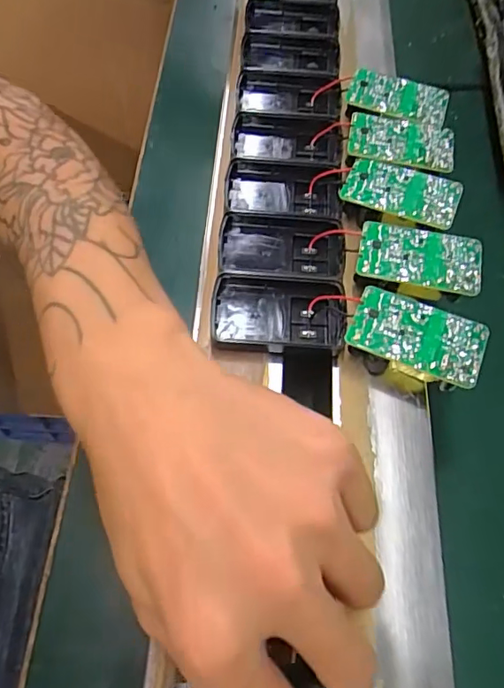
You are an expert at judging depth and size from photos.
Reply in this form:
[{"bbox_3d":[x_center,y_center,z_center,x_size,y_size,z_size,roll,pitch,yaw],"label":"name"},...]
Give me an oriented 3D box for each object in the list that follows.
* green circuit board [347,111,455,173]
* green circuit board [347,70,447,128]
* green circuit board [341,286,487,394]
[{"bbox_3d":[0.091,-0.123,0.317,0.063,0.004,0.038,10,63,1],"label":"green circuit board"},{"bbox_3d":[0.093,-0.158,0.332,0.062,0.006,0.034,18,63,6],"label":"green circuit board"},{"bbox_3d":[0.080,0.001,0.265,0.063,0.027,0.037,23,63,8],"label":"green circuit board"}]

